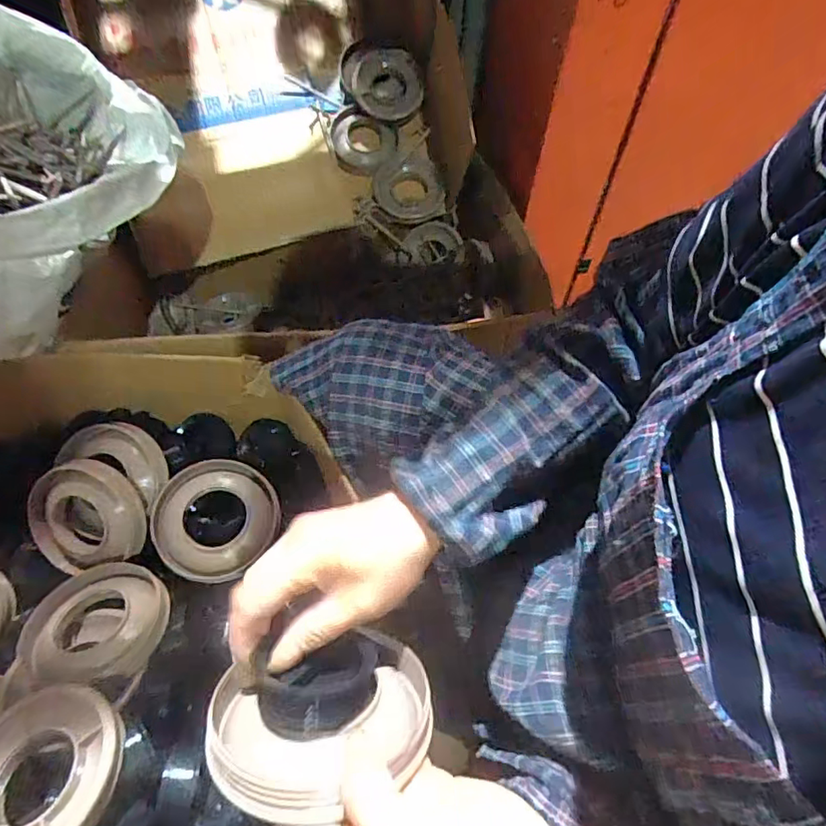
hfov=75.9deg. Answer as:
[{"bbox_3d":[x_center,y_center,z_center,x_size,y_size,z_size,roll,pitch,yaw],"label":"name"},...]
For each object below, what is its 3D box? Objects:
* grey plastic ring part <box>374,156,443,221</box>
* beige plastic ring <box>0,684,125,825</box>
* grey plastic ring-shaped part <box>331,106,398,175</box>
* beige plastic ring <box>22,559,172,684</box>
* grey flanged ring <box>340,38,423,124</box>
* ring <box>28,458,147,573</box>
[{"bbox_3d":[-0.007,-0.403,0.957,0.124,0.108,0.027,-8,15,-3],"label":"grey plastic ring part"},{"bbox_3d":[-0.294,0.279,0.405,0.122,0.030,0.124,2,54,-2],"label":"beige plastic ring"},{"bbox_3d":[-0.090,-0.496,0.973,0.116,0.108,0.040,13,15,-15],"label":"grey plastic ring-shaped part"},{"bbox_3d":[-0.300,0.203,0.509,0.117,0.030,0.117,5,44,-5],"label":"beige plastic ring"},{"bbox_3d":[-0.058,-0.607,0.969,0.137,0.128,0.080,-13,36,-28],"label":"grey flanged ring"},{"bbox_3d":[-0.357,0.113,0.578,0.117,0.117,0.027,-31,14,0],"label":"ring"}]

